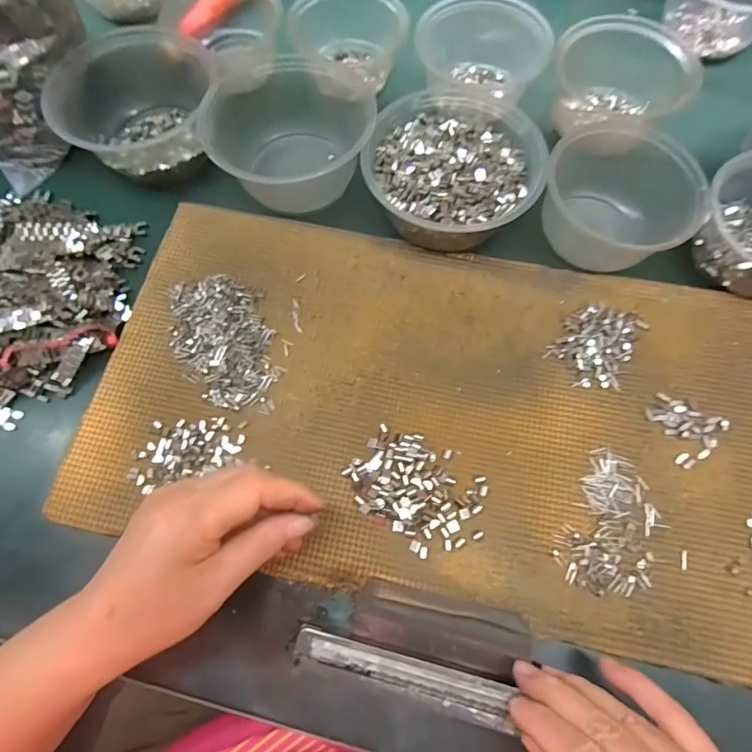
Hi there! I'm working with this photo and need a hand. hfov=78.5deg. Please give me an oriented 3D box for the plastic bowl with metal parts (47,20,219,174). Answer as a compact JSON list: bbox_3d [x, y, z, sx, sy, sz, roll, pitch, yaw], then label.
[{"bbox_3d":[-0.204,-0.239,0.399,0.131,0.059,0.138,0,71,1],"label":"plastic bowl with metal parts"}]

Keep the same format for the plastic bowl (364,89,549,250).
[{"bbox_3d":[0.060,-0.166,0.371,0.133,0.056,0.132,0,71,1],"label":"plastic bowl"}]

